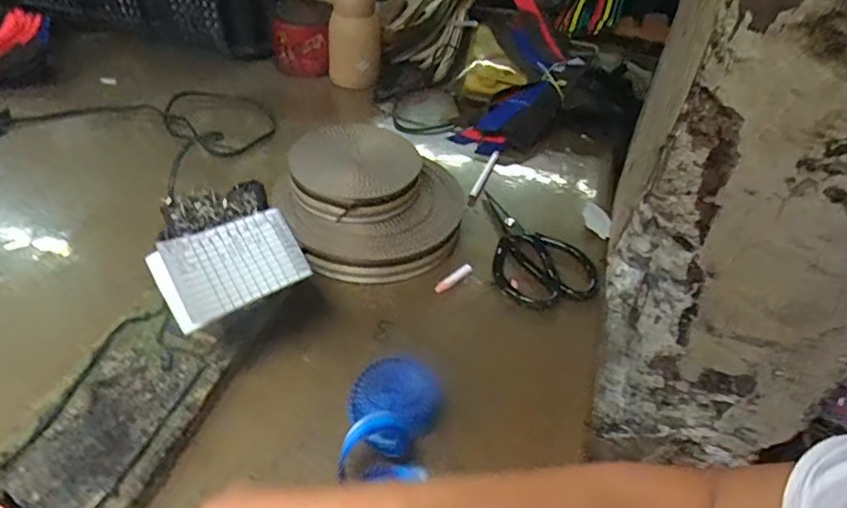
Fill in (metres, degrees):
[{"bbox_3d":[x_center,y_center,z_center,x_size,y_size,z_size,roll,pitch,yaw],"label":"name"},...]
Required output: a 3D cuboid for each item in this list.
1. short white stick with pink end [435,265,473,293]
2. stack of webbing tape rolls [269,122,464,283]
[{"bbox_3d":[0.030,0.024,0.557,0.044,0.010,0.010,-27,51,-32],"label":"short white stick with pink end"},{"bbox_3d":[-0.053,-0.055,0.593,0.181,0.074,0.185,15,42,9],"label":"stack of webbing tape rolls"}]

